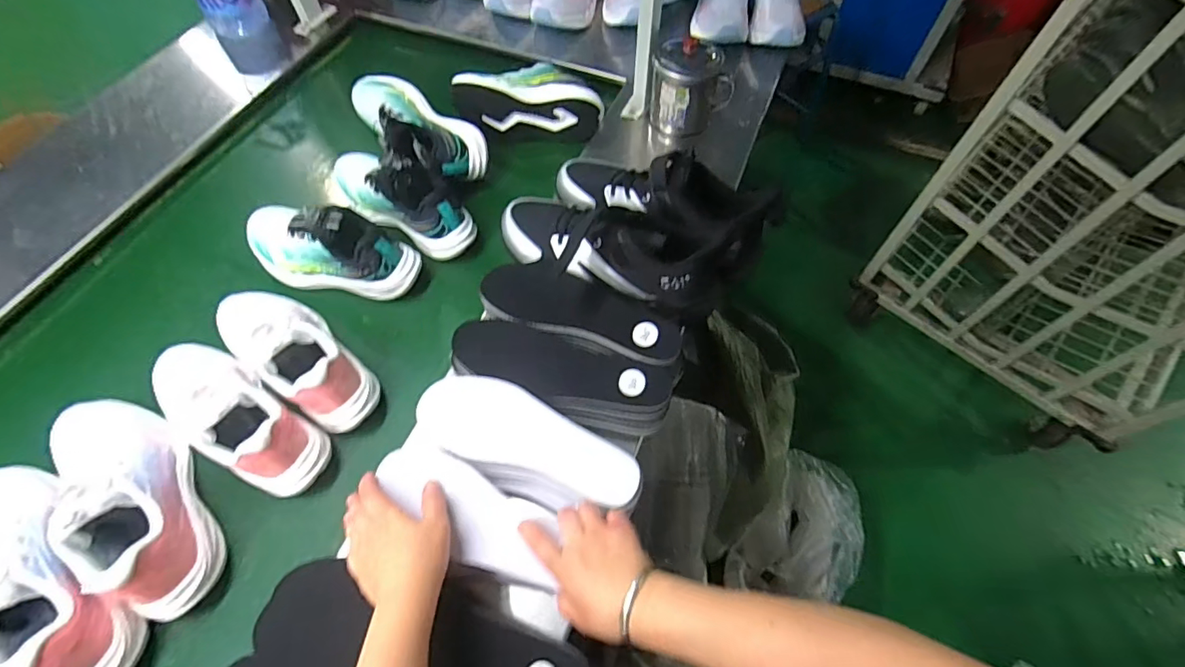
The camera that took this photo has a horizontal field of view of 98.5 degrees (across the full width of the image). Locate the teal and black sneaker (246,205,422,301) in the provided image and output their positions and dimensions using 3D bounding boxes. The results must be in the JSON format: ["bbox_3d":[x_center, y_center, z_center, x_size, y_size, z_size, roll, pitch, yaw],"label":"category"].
[{"bbox_3d":[-0.343,-0.114,0.651,0.226,0.096,0.089,14,62,7],"label":"teal and black sneaker"}]

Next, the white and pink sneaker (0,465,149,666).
[{"bbox_3d":[-0.518,0.216,0.463,0.081,0.094,0.251,-38,68,-19],"label":"white and pink sneaker"}]

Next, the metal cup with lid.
[{"bbox_3d":[0.153,-0.379,0.777,0.115,0.128,0.109,0,61,0],"label":"metal cup with lid"}]

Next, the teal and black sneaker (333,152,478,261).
[{"bbox_3d":[-0.270,-0.194,0.691,0.231,0.095,0.085,26,64,13],"label":"teal and black sneaker"}]

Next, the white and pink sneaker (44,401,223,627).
[{"bbox_3d":[-0.464,0.159,0.503,0.094,0.098,0.249,-36,67,-18],"label":"white and pink sneaker"}]

